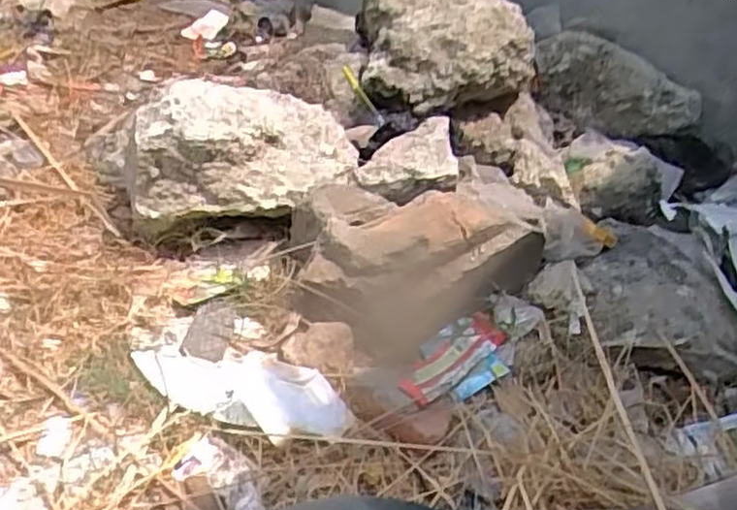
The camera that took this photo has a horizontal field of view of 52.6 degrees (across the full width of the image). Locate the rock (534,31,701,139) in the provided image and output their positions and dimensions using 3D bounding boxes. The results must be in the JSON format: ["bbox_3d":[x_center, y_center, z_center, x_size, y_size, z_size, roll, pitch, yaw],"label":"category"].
[{"bbox_3d":[0.518,-0.360,1.566,0.343,0.144,0.115,27,39,19],"label":"rock"}]

